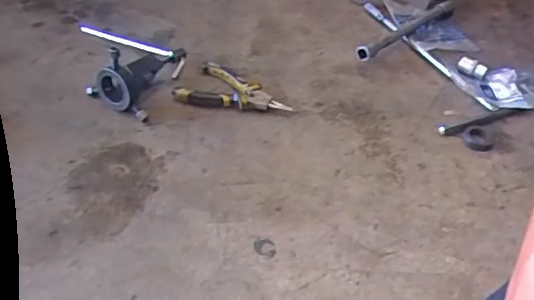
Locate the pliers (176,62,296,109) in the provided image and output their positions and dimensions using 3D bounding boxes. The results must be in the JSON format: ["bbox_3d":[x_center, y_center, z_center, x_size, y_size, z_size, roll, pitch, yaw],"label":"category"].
[{"bbox_3d":[-0.042,-0.074,0.728,0.141,0.022,0.082,23,44,18],"label":"pliers"}]

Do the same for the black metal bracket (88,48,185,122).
[{"bbox_3d":[-0.167,-0.116,0.719,0.084,0.079,0.135,15,42,10],"label":"black metal bracket"}]

